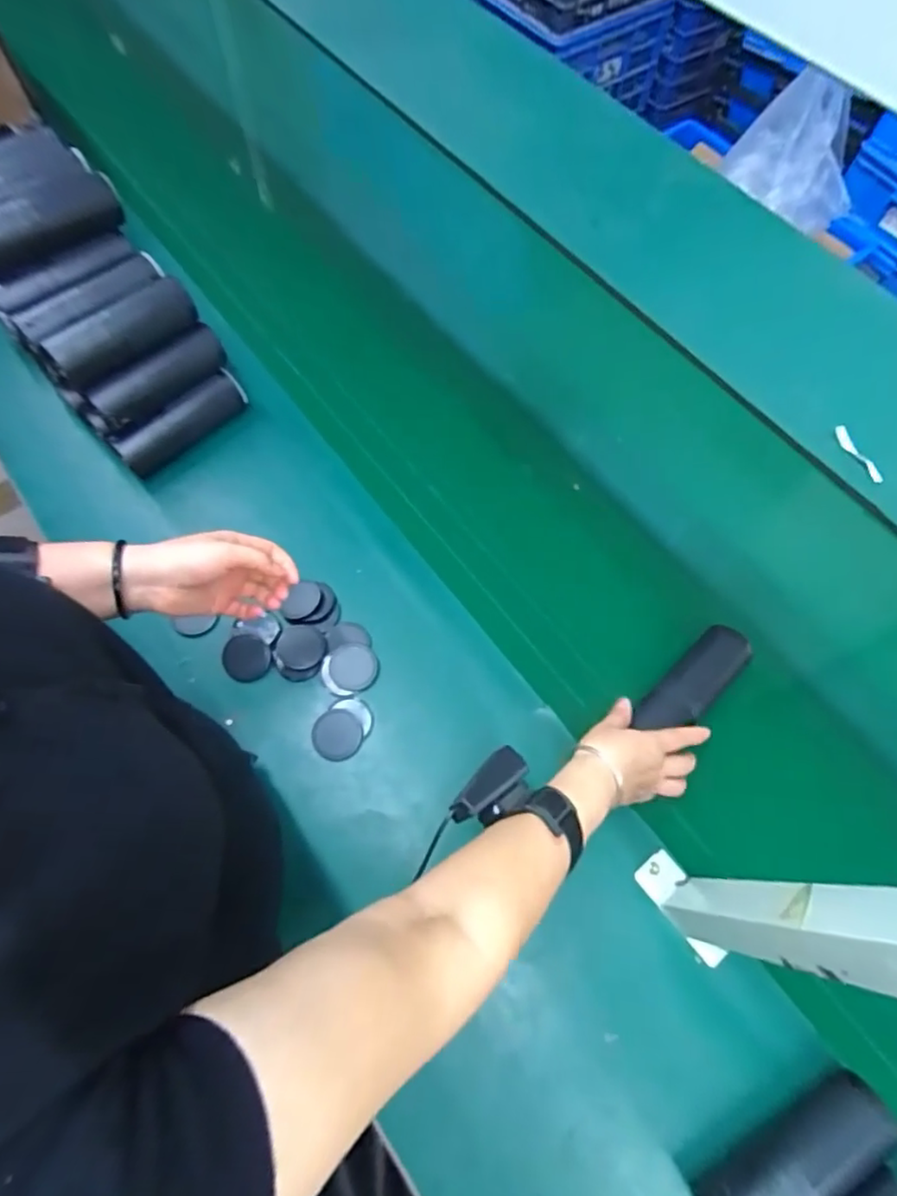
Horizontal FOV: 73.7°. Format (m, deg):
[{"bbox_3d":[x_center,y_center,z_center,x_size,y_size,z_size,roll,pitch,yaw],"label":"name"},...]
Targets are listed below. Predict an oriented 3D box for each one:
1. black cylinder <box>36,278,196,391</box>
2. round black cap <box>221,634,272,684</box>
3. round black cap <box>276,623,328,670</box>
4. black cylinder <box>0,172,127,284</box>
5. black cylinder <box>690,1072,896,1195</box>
[{"bbox_3d":[-0.370,-0.305,0.679,0.044,0.040,0.172,42,72,15],"label":"black cylinder"},{"bbox_3d":[-0.219,0.067,0.652,0.050,0.008,0.050,0,78,-2],"label":"round black cap"},{"bbox_3d":[-0.162,0.054,0.657,0.053,0.006,0.049,0,66,-1],"label":"round black cap"},{"bbox_3d":[-0.456,-0.428,0.677,0.172,0.053,0.048,-33,71,-15],"label":"black cylinder"},{"bbox_3d":[0.272,0.442,0.468,0.162,0.045,0.053,-23,69,-11],"label":"black cylinder"}]

